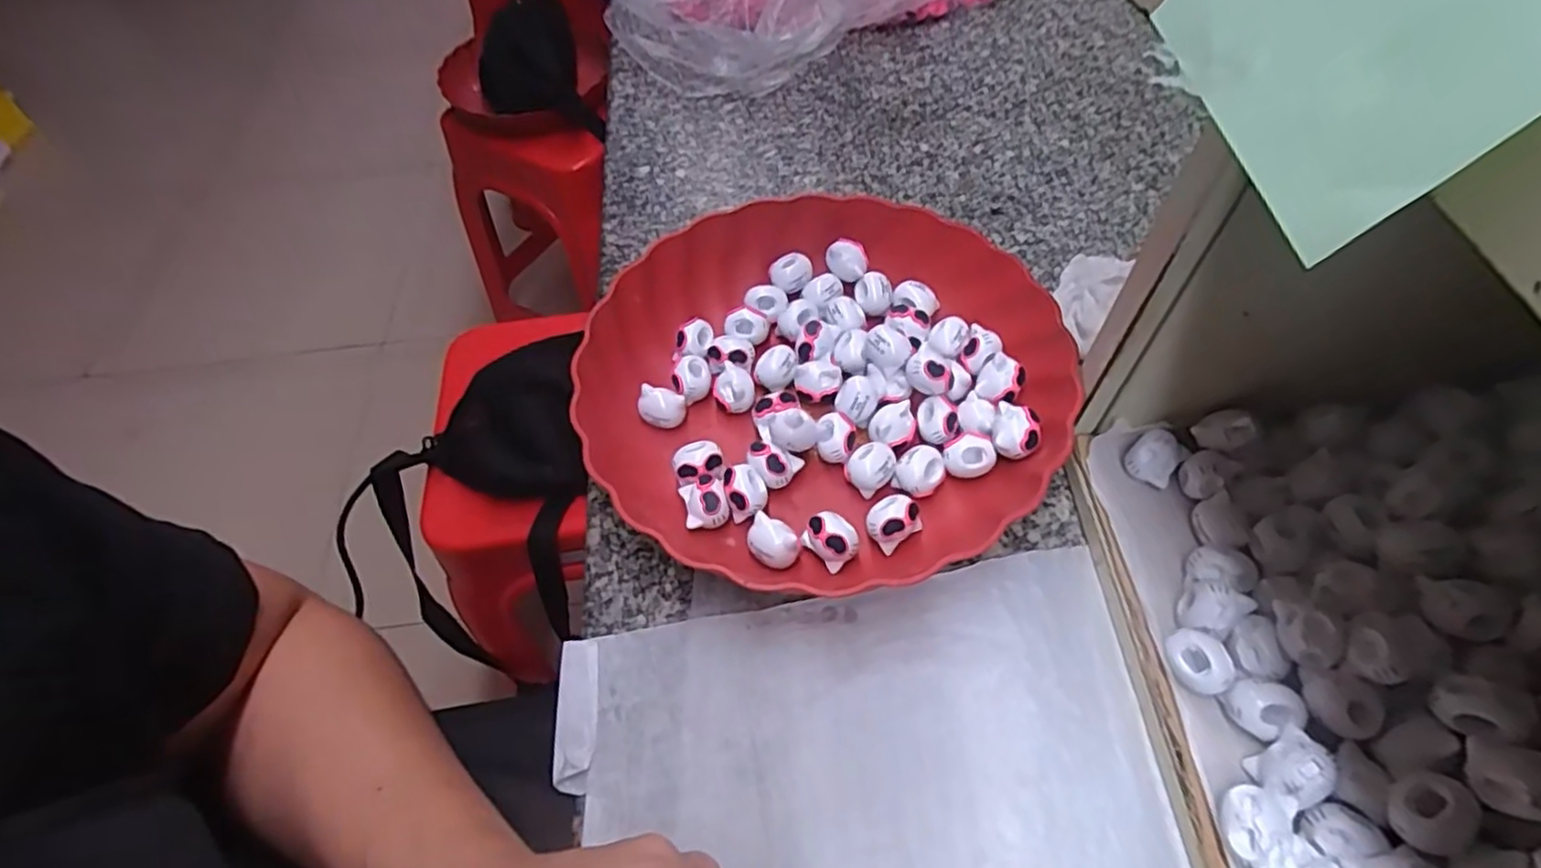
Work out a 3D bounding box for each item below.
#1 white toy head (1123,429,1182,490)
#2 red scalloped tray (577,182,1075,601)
[{"bbox_3d":[0.185,0.010,0.336,0.022,0.017,0.021,30,62,22],"label":"white toy head"},{"bbox_3d":[0.029,-0.028,0.381,0.251,0.057,0.234,-15,56,-6],"label":"red scalloped tray"}]

